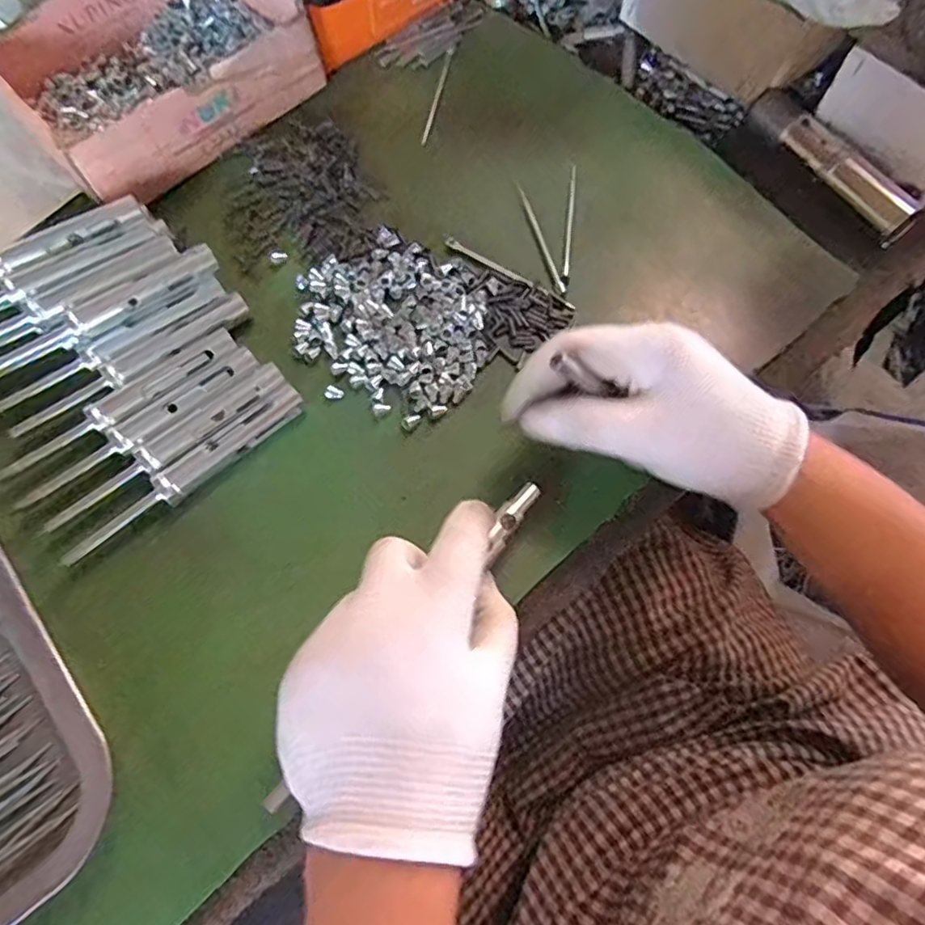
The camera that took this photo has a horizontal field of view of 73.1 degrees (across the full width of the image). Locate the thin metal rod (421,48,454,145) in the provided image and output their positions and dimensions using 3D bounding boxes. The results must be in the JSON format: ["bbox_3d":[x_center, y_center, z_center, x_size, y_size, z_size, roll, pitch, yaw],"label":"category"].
[{"bbox_3d":[-0.017,-0.254,0.431,0.004,0.004,0.084,13,71,5],"label":"thin metal rod"}]

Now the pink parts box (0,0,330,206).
[{"bbox_3d":[-0.203,-0.262,0.402,0.170,0.040,0.145,-42,75,-13],"label":"pink parts box"}]

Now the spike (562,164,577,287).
[{"bbox_3d":[0.067,-0.150,0.390,0.005,0.004,0.088,5,70,3],"label":"spike"}]

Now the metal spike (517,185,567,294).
[{"bbox_3d":[0.049,-0.141,0.391,0.005,0.010,0.085,-16,71,-5],"label":"metal spike"}]

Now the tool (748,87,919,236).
[{"bbox_3d":[0.229,-0.190,0.388,0.023,0.020,0.120,-36,73,-11],"label":"tool"}]

